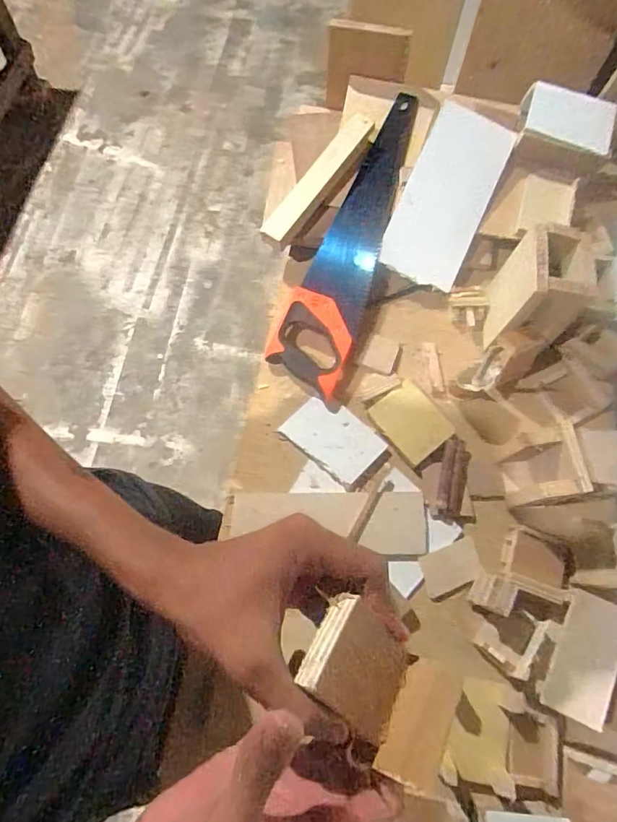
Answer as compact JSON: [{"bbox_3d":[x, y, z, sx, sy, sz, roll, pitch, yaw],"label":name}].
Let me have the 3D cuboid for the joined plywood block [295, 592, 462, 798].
[{"bbox_3d":[0.038,0.144,0.252,0.082,0.046,0.062,49,60,-24],"label":"joined plywood block"}]

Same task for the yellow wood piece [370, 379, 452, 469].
[{"bbox_3d":[0.146,0.015,0.693,0.079,0.009,0.102,-35,74,-13],"label":"yellow wood piece"}]

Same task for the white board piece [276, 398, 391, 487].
[{"bbox_3d":[0.036,0.036,0.688,0.129,0.004,0.081,37,72,12],"label":"white board piece"}]

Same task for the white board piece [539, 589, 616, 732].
[{"bbox_3d":[0.314,0.278,0.552,0.065,0.007,0.132,15,69,32],"label":"white board piece"}]

